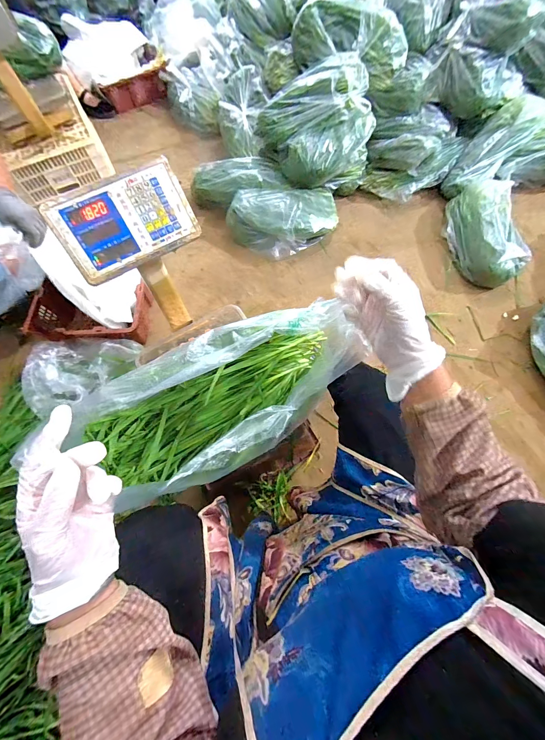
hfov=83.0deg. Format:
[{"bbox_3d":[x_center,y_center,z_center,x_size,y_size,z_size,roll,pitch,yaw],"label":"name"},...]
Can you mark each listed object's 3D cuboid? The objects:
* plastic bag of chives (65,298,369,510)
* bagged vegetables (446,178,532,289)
[{"bbox_3d":[-0.083,0.044,0.505,0.402,0.154,0.190,-29,69,-9],"label":"plastic bag of chives"},{"bbox_3d":[0.745,-0.493,1.091,0.186,0.131,0.408,5,68,5],"label":"bagged vegetables"}]

